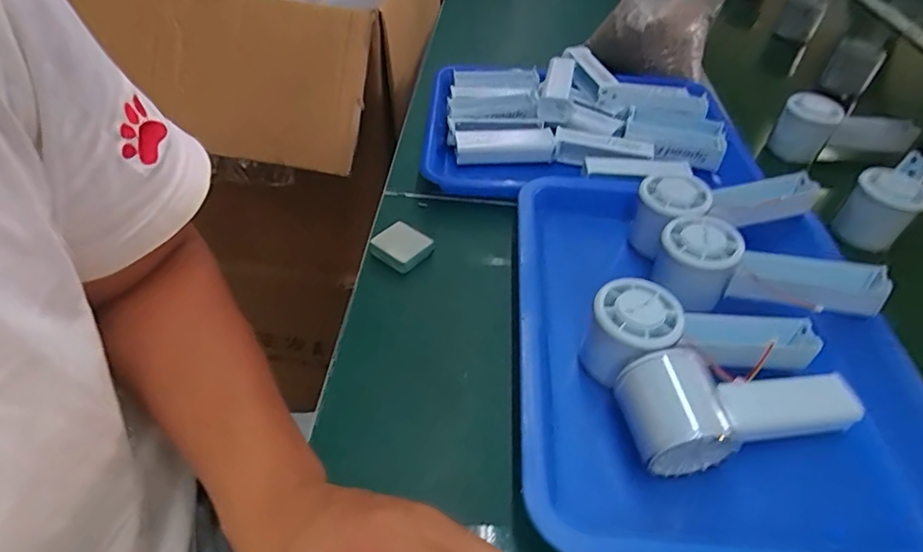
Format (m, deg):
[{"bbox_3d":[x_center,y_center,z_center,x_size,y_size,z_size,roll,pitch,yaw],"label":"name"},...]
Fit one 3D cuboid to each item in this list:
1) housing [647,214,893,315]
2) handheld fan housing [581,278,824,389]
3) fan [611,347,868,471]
[{"bbox_3d":[0.223,-0.001,0.403,0.154,0.046,0.066,9,46,3],"label":"housing"},{"bbox_3d":[0.160,0.045,0.364,0.156,0.055,0.057,6,46,1],"label":"handheld fan housing"},{"bbox_3d":[0.178,0.078,0.332,0.155,0.047,0.061,-3,46,-8],"label":"fan"}]

